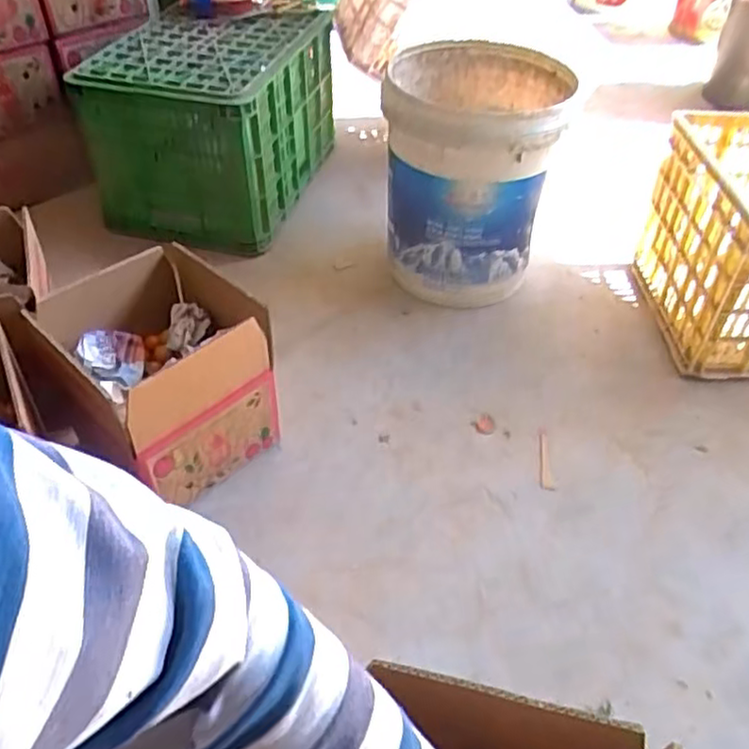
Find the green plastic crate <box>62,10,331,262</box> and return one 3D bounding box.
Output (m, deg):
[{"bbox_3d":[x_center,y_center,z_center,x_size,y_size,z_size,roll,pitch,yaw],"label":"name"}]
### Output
[{"bbox_3d":[-0.327,-0.538,1.408,0.388,0.323,0.457,13,46,10],"label":"green plastic crate"}]

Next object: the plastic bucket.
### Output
[{"bbox_3d":[0.160,-0.333,1.177,0.274,0.358,0.293,1,46,-1],"label":"plastic bucket"}]

